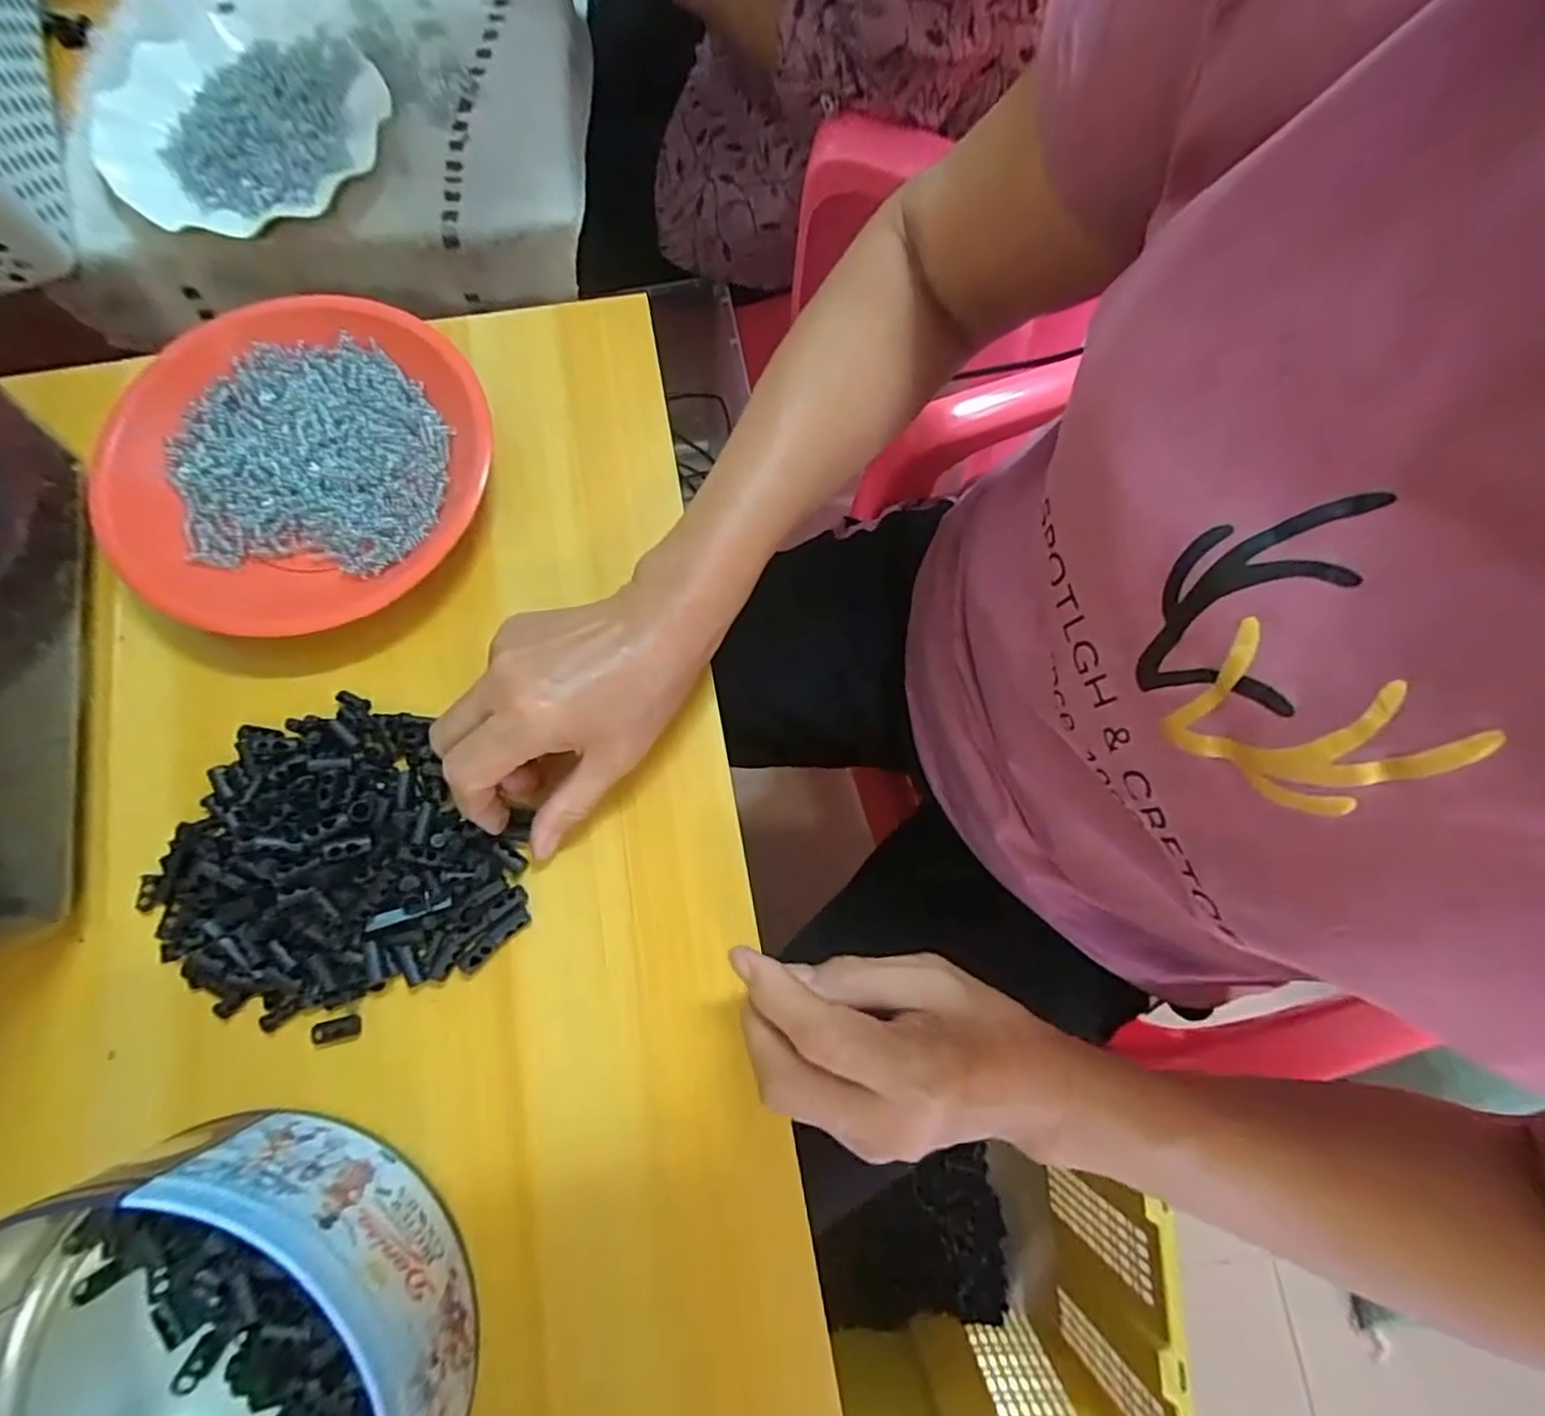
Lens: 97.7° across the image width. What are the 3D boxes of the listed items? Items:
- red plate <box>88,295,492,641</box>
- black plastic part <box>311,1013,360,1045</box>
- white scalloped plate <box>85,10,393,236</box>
[{"bbox_3d":[-0.252,-0.133,0.362,0.174,0.031,0.190,0,77,0],"label":"red plate"},{"bbox_3d":[-0.198,0.146,0.306,0.020,0.006,0.009,-12,77,-3],"label":"black plastic part"},{"bbox_3d":[-0.366,-0.405,0.464,0.179,0.025,0.193,0,77,0],"label":"white scalloped plate"}]

